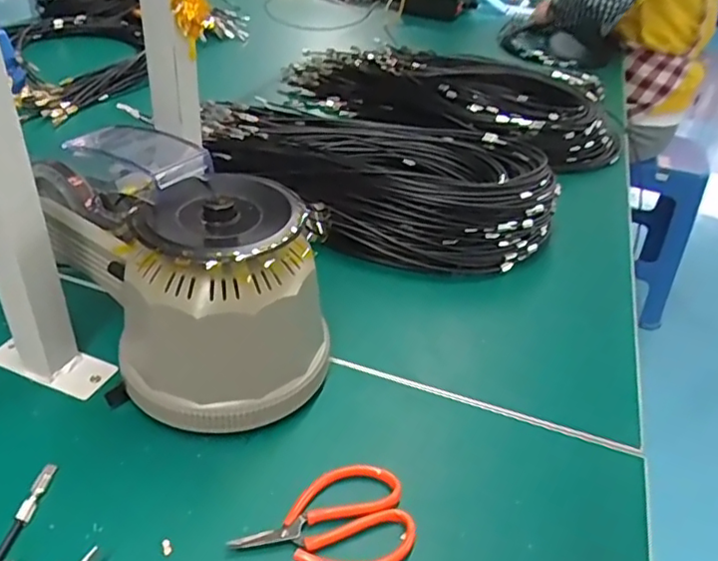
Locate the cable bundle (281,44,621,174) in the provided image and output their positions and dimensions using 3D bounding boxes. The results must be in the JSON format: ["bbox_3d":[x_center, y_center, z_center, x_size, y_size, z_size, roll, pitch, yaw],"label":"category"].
[{"bbox_3d":[0.142,-0.325,1.009,0.587,0.050,0.304,24,40,21],"label":"cable bundle"}]

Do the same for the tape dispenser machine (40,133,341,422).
[{"bbox_3d":[-0.140,-0.013,0.476,0.146,0.151,0.249,-22,44,-33],"label":"tape dispenser machine"}]

